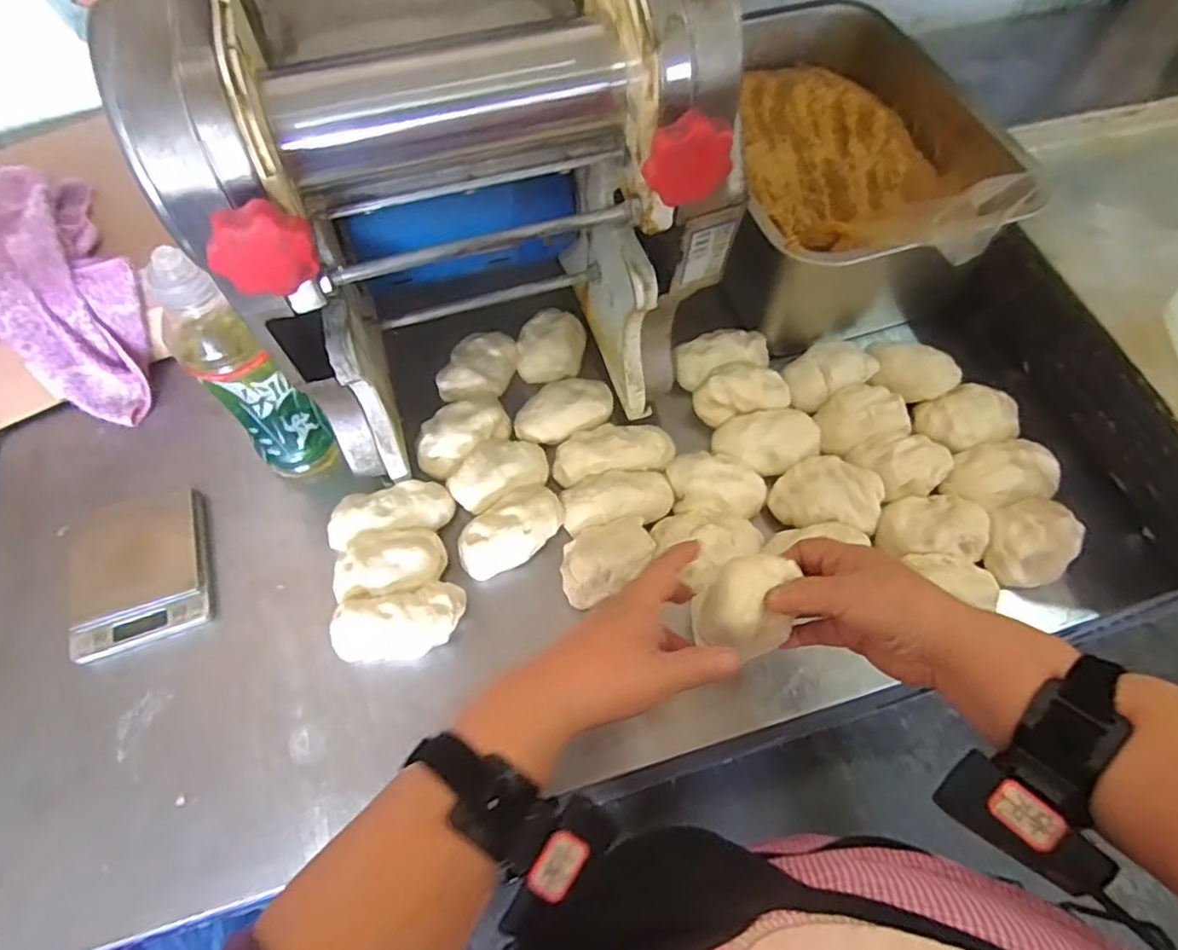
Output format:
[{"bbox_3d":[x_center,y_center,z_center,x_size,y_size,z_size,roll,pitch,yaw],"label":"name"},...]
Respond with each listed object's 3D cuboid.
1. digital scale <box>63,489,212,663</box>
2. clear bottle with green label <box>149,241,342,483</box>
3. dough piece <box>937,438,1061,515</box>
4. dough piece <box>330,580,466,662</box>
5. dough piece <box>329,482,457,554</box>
[{"bbox_3d":[-0.376,0.074,0.544,0.106,0.015,0.139,-21,64,-12],"label":"digital scale"},{"bbox_3d":[-0.262,-0.068,0.513,0.054,0.233,0.057,40,68,19],"label":"clear bottle with green label"},{"bbox_3d":[0.358,-0.002,0.565,0.090,0.033,0.058,-14,62,-8],"label":"dough piece"},{"bbox_3d":[-0.146,0.117,0.506,0.101,0.043,0.050,-15,62,-9],"label":"dough piece"},{"bbox_3d":[-0.168,0.037,0.558,0.104,0.045,0.043,-10,62,-6],"label":"dough piece"}]

